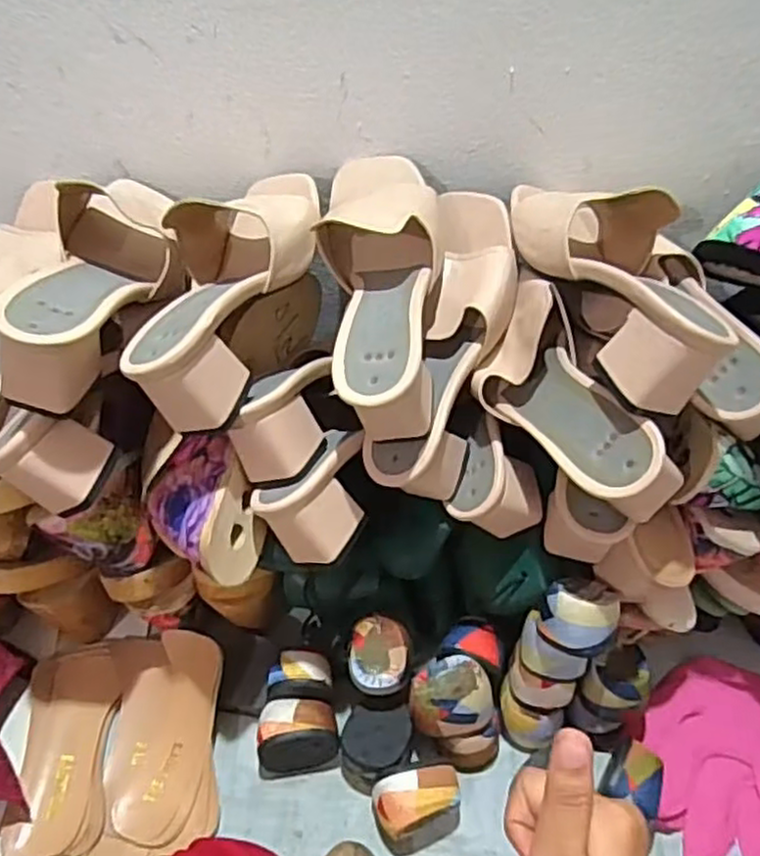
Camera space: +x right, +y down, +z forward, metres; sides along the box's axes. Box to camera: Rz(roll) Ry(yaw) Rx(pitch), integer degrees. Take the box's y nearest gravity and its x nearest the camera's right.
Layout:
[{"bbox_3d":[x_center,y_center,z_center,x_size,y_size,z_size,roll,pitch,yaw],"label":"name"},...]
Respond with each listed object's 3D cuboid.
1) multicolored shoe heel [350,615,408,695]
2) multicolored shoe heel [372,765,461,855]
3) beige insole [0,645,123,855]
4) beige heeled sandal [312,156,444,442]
[{"bbox_3d":[0.000,0.180,0.562,0.045,0.029,0.055,2,65,3],"label":"multicolored shoe heel"},{"bbox_3d":[0.029,0.273,0.517,0.064,0.047,0.040,-10,44,-11],"label":"multicolored shoe heel"},{"bbox_3d":[-0.244,0.244,0.556,0.064,0.019,0.169,-5,43,-5],"label":"beige insole"},{"bbox_3d":[0.002,-0.109,0.509,0.088,0.089,0.237,-1,58,-1],"label":"beige heeled sandal"}]

